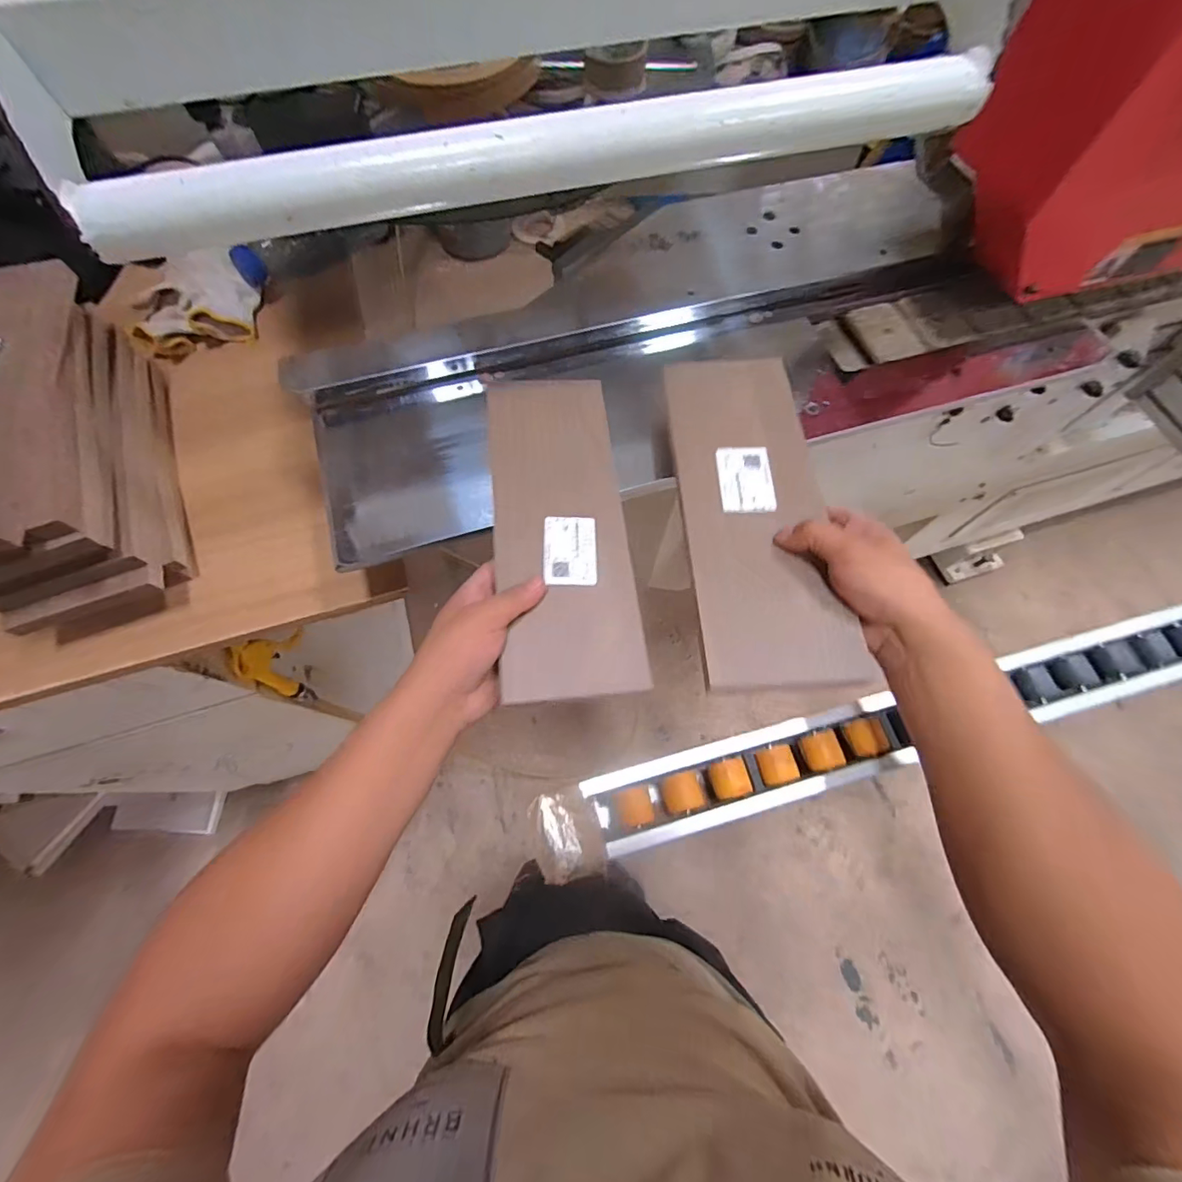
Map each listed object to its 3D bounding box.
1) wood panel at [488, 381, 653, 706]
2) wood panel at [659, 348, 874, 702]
[{"bbox_3d":[-0.025,-0.057,0.405,0.104,0.012,0.286,-7,67,-4],"label":"wood panel"},{"bbox_3d":[0.124,-0.073,0.386,0.109,0.013,0.295,0,64,-1],"label":"wood panel"}]

